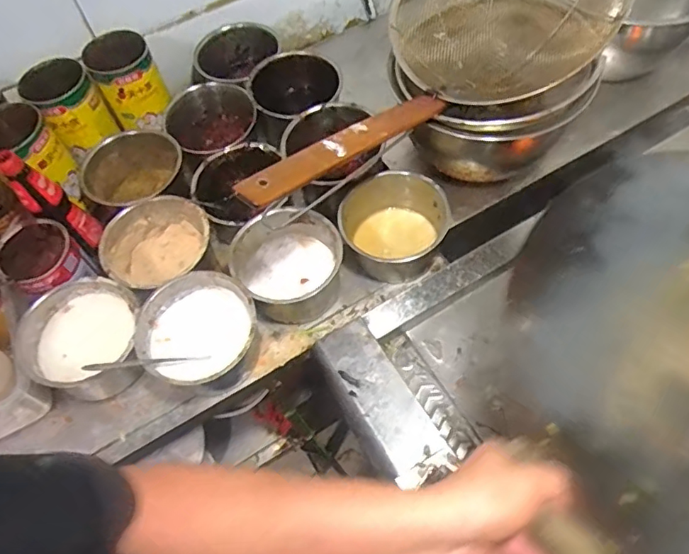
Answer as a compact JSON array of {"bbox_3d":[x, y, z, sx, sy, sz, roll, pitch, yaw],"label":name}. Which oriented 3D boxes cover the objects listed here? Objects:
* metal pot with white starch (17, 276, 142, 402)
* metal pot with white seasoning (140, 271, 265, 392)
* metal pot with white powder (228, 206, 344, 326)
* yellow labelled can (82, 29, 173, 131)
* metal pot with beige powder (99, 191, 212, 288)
[{"bbox_3d":[-0.340,0.082,0.735,0.150,0.096,0.150,-2,61,3],"label":"metal pot with white starch"},{"bbox_3d":[-0.191,0.081,0.741,0.147,0.090,0.151,-2,61,3],"label":"metal pot with white seasoning"},{"bbox_3d":[-0.079,-0.016,0.781,0.142,0.093,0.139,-2,61,3],"label":"metal pot with white powder"},{"bbox_3d":[-0.352,-0.322,0.881,0.094,0.123,0.100,-2,61,3],"label":"yellow labelled can"},{"bbox_3d":[-0.269,-0.031,0.818,0.150,0.109,0.144,-2,61,3],"label":"metal pot with beige powder"}]

